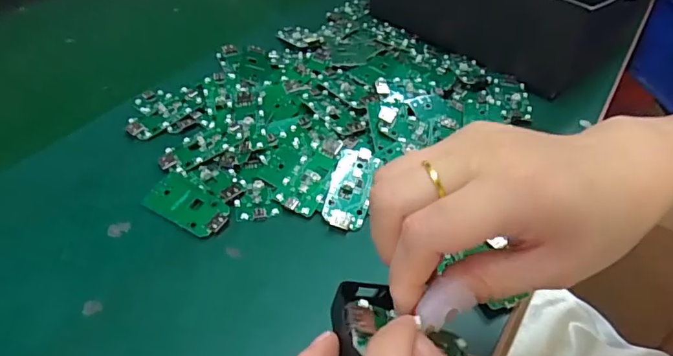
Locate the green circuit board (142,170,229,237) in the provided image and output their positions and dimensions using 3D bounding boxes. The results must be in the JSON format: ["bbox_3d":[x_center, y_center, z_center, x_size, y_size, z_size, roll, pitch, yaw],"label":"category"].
[{"bbox_3d":[-0.102,0.018,0.338,0.063,0.006,0.033,26,48,21],"label":"green circuit board"}]

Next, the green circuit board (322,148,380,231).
[{"bbox_3d":[0.010,0.007,0.348,0.029,0.007,0.064,8,60,11],"label":"green circuit board"}]

